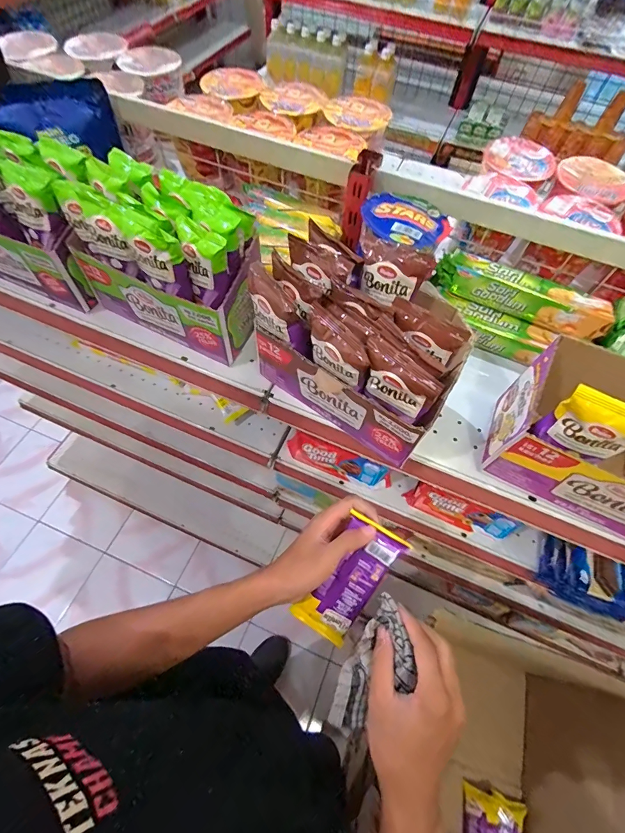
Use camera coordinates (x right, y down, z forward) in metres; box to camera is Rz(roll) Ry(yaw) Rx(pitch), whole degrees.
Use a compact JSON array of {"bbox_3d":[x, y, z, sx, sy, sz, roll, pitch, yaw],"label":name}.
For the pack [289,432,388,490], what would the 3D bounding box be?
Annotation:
[{"bbox_3d":[0.044,0.072,0.599,0.174,0.069,0.029,19,62,7],"label":"pack"}]

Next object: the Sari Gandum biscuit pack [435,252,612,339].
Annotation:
[{"bbox_3d":[0.275,-0.165,0.488,0.217,0.035,0.066,26,63,11],"label":"Sari Gandum biscuit pack"}]

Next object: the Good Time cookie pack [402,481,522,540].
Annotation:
[{"bbox_3d":[0.230,0.149,0.572,0.162,0.065,0.025,24,62,10],"label":"Good Time cookie pack"}]

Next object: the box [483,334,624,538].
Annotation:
[{"bbox_3d":[0.309,0.033,0.354,0.217,0.153,0.108,22,62,8],"label":"box"}]

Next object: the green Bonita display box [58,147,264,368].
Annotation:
[{"bbox_3d":[-0.174,-0.191,0.450,0.217,0.145,0.118,24,62,10],"label":"green Bonita display box"}]

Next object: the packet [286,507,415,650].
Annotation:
[{"bbox_3d":[0.038,0.185,0.413,0.067,0.019,0.158,37,108,16],"label":"packet"}]

